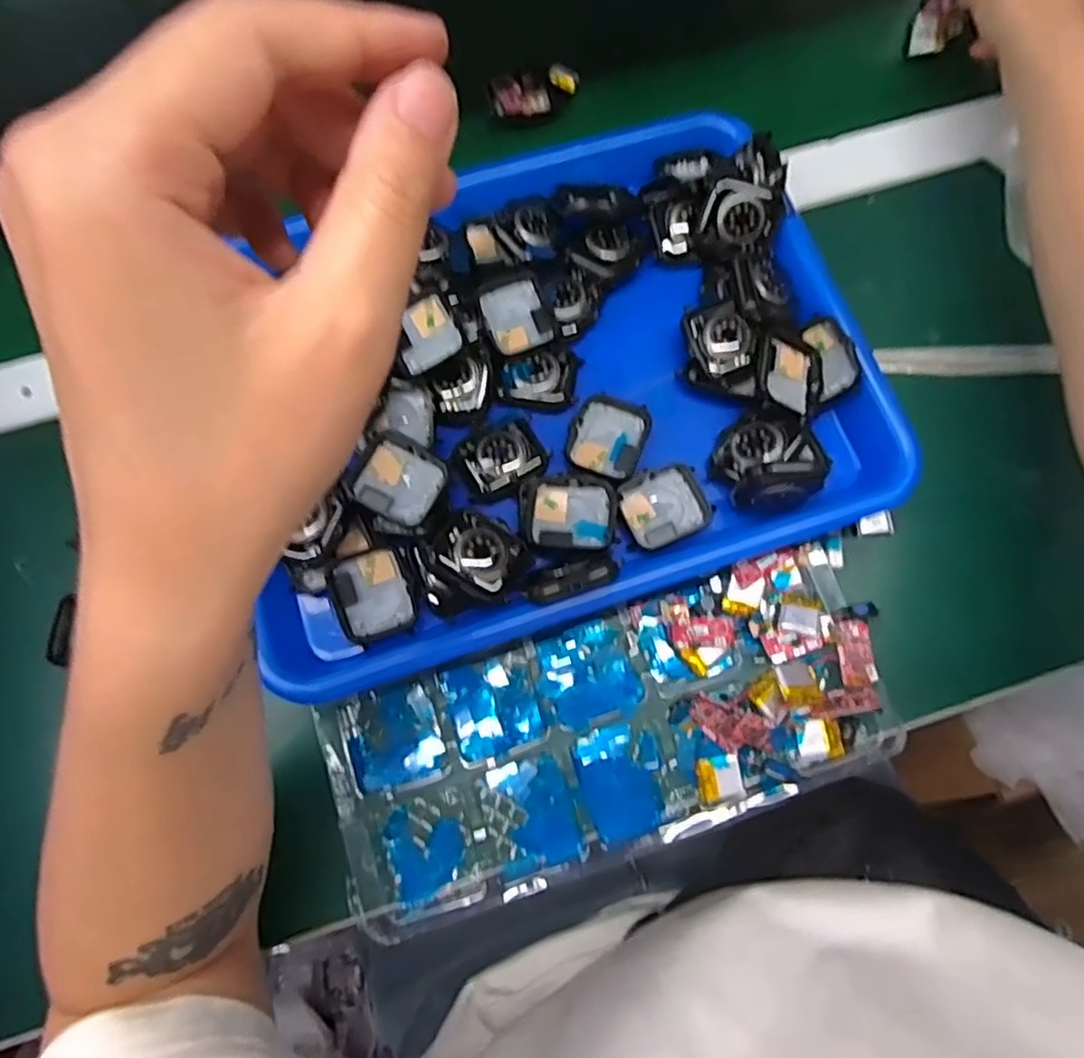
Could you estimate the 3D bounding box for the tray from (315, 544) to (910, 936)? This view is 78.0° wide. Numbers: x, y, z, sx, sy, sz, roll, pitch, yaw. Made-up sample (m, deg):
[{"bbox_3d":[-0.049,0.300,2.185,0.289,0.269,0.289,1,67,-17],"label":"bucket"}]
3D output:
[{"bbox_3d":[0.032,0.096,0.318,0.256,0.026,0.108,-17,74,-5],"label":"tray"}]

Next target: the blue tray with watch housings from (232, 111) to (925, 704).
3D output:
[{"bbox_3d":[-0.002,-0.080,0.348,0.311,0.047,0.248,-18,75,-5],"label":"blue tray with watch housings"}]

